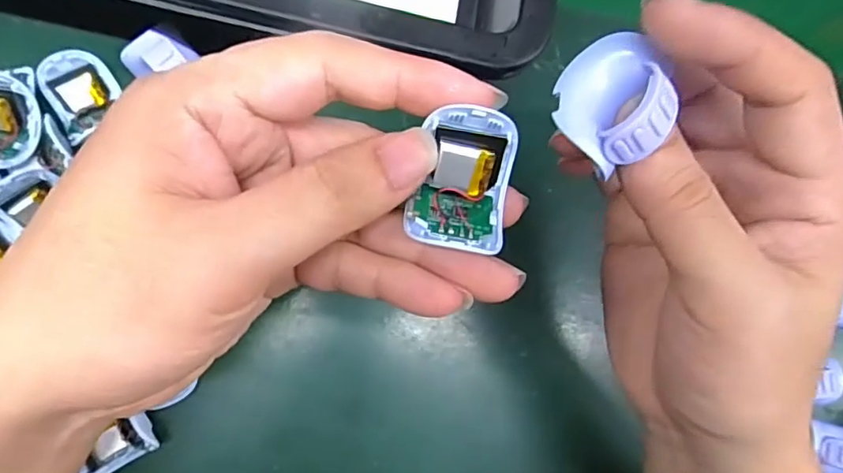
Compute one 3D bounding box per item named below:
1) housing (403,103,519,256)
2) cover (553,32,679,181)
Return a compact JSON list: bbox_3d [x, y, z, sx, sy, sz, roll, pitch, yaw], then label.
[{"bbox_3d":[0.013,-0.016,0.165,0.029,0.016,0.040,10,87,-6],"label":"housing"},{"bbox_3d":[0.056,-0.039,0.159,0.033,0.014,0.032,-43,93,-6],"label":"cover"}]

